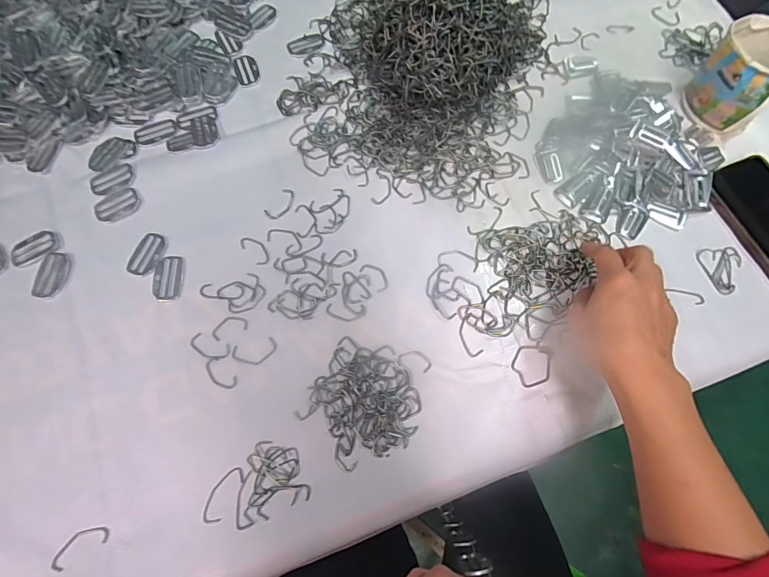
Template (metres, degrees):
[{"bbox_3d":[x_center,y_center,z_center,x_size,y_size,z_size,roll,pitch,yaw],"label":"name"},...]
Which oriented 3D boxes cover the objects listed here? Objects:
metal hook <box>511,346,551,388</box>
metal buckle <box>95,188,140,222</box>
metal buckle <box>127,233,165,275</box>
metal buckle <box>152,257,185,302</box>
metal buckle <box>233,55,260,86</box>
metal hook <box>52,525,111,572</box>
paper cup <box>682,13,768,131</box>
[{"bbox_3d":[0.137,0.073,0.363,0.036,0.004,0.039,9,73,2],"label":"metal hook"},{"bbox_3d":[-0.278,-0.088,0.405,0.045,0.004,0.028,-31,76,-10],"label":"metal buckle"},{"bbox_3d":[-0.238,-0.035,0.391,0.025,0.004,0.045,18,73,5],"label":"metal buckle"},{"bbox_3d":[-0.214,-0.010,0.388,0.027,0.004,0.046,-3,73,-2],"label":"metal buckle"},{"bbox_3d":[-0.166,-0.265,0.470,0.028,0.004,0.044,-16,74,-6],"label":"metal buckle"},{"bbox_3d":[-0.246,0.207,0.315,0.044,0.004,0.019,-30,75,-10],"label":"metal hook"},{"bbox_3d":[0.388,-0.235,0.426,0.077,0.070,0.095,39,76,11],"label":"paper cup"}]

